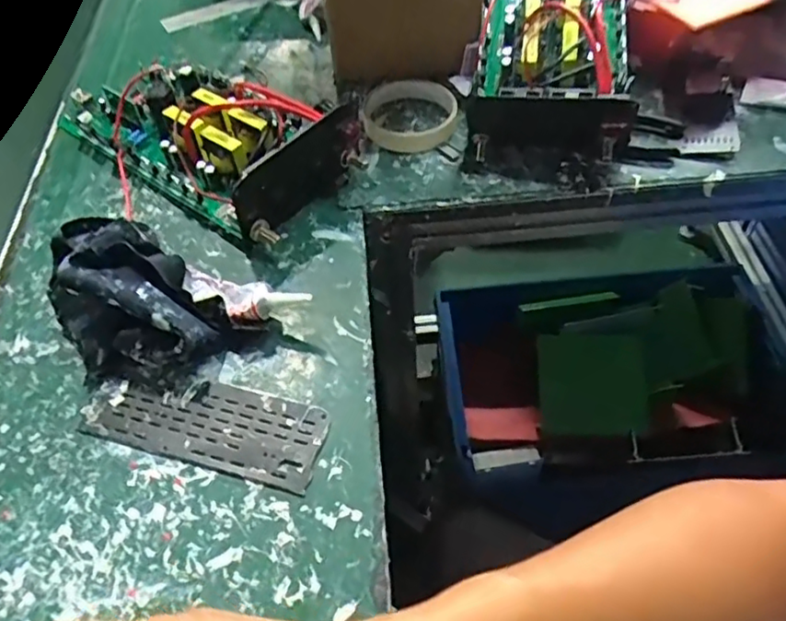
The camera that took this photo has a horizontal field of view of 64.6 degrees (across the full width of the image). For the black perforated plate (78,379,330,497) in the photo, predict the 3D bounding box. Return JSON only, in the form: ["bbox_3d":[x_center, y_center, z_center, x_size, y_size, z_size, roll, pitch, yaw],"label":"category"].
[{"bbox_3d":[-0.121,0.071,0.402,0.155,0.005,0.057,12,55,11],"label":"black perforated plate"}]

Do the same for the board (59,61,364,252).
[{"bbox_3d":[-0.169,-0.160,0.537,0.272,0.061,0.142,31,61,22],"label":"board"}]

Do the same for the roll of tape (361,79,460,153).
[{"bbox_3d":[0.016,-0.179,0.569,0.084,0.019,0.084,-1,54,2],"label":"roll of tape"}]

